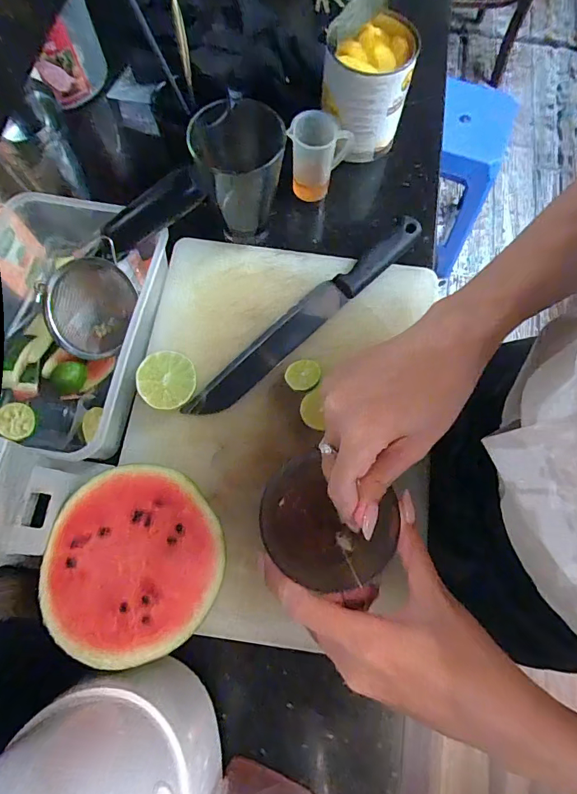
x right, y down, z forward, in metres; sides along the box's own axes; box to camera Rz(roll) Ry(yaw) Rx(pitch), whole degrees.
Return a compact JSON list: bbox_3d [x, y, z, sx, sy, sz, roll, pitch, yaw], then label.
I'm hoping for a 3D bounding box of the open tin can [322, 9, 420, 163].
[{"bbox_3d":[0.093,-0.359,0.523,0.091,0.129,0.088,0,72,-1],"label":"open tin can"}]

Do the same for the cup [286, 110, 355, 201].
[{"bbox_3d":[0.035,-0.272,0.504,0.069,0.088,0.049,10,72,2],"label":"cup"}]

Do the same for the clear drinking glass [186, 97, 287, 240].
[{"bbox_3d":[-0.050,-0.238,0.461,0.091,0.118,0.083,-2,72,-2],"label":"clear drinking glass"}]

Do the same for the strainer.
[{"bbox_3d":[-0.168,-0.125,0.442,0.186,0.064,0.082,-46,77,16],"label":"strainer"}]

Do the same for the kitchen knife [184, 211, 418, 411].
[{"bbox_3d":[0.022,-0.087,0.466,0.318,0.027,0.035,-41,77,-13],"label":"kitchen knife"}]

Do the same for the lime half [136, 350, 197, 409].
[{"bbox_3d":[-0.118,-0.014,0.426,0.055,0.028,0.055,4,75,-14],"label":"lime half"}]

